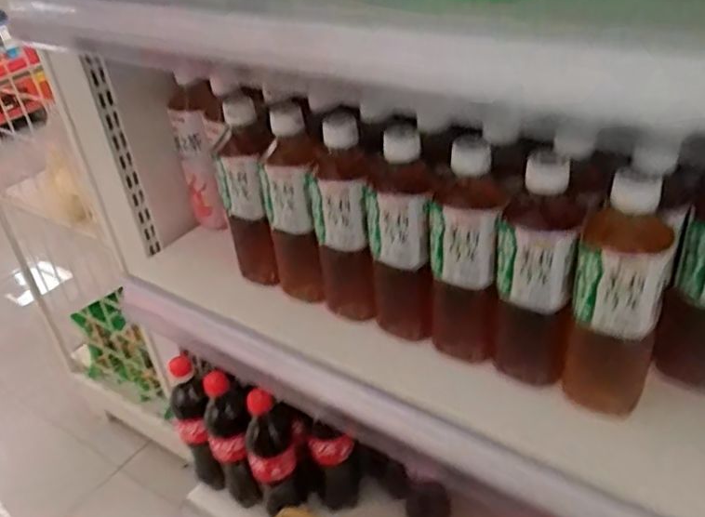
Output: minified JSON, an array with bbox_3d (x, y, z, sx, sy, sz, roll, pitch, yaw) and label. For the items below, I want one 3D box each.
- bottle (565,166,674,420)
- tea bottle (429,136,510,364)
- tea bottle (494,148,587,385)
[{"bbox_3d":[0.205,0.028,0.490,0.059,0.208,0.079,10,38,23],"label":"bottle"},{"bbox_3d":[0.097,0.002,0.545,0.057,0.215,0.054,2,36,12],"label":"tea bottle"},{"bbox_3d":[0.151,0.018,0.522,0.063,0.197,0.063,5,36,16],"label":"tea bottle"}]

